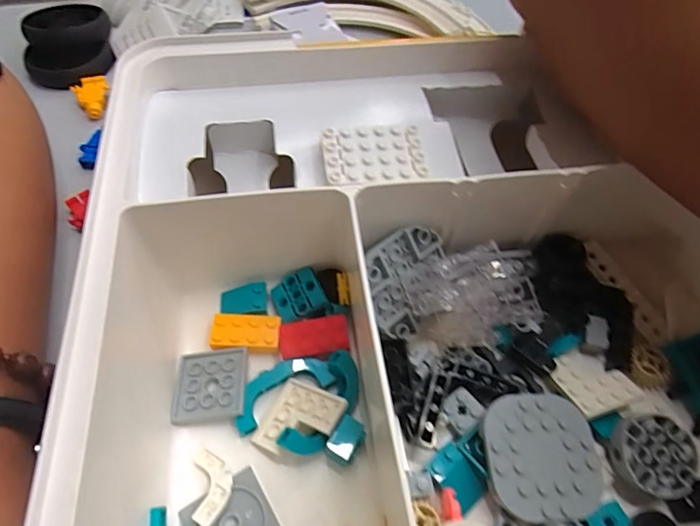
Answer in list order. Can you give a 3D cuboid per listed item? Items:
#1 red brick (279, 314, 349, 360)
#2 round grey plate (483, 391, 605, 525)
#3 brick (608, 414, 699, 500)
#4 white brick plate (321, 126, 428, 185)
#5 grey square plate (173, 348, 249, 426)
[{"bbox_3d":[-0.017,0.034,0.215,0.032,0.004,0.017,-8,76,4],"label":"red brick"},{"bbox_3d":[0.079,0.078,0.191,0.047,0.009,0.047,1,57,-1],"label":"round grey plate"},{"bbox_3d":[0.125,0.080,0.192,0.032,0.014,0.030,1,57,-1],"label":"brick"},{"bbox_3d":[0.011,-0.049,0.210,0.046,0.004,0.031,-7,64,-11],"label":"white brick plate"},{"bbox_3d":[-0.062,0.054,0.207,0.031,0.006,0.032,-3,57,-4],"label":"grey square plate"}]

